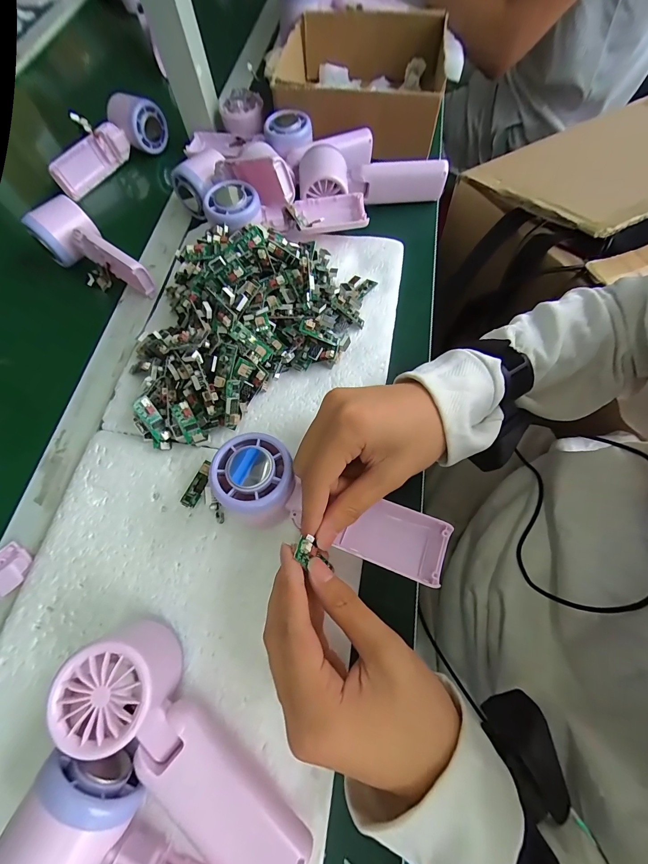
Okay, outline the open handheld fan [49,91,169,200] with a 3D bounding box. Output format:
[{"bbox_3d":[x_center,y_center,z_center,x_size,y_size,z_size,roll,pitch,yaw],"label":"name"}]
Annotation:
[{"bbox_3d":[-0.284,-0.378,0.461,0.046,0.059,0.158,33,73,15],"label":"open handheld fan"}]

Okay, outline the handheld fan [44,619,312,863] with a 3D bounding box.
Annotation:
[{"bbox_3d":[-0.081,0.185,0.194,0.050,0.059,0.161,-43,71,-15],"label":"handheld fan"}]

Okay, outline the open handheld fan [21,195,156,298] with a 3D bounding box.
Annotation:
[{"bbox_3d":[-0.258,-0.195,0.379,0.150,0.052,0.059,42,74,18],"label":"open handheld fan"}]

